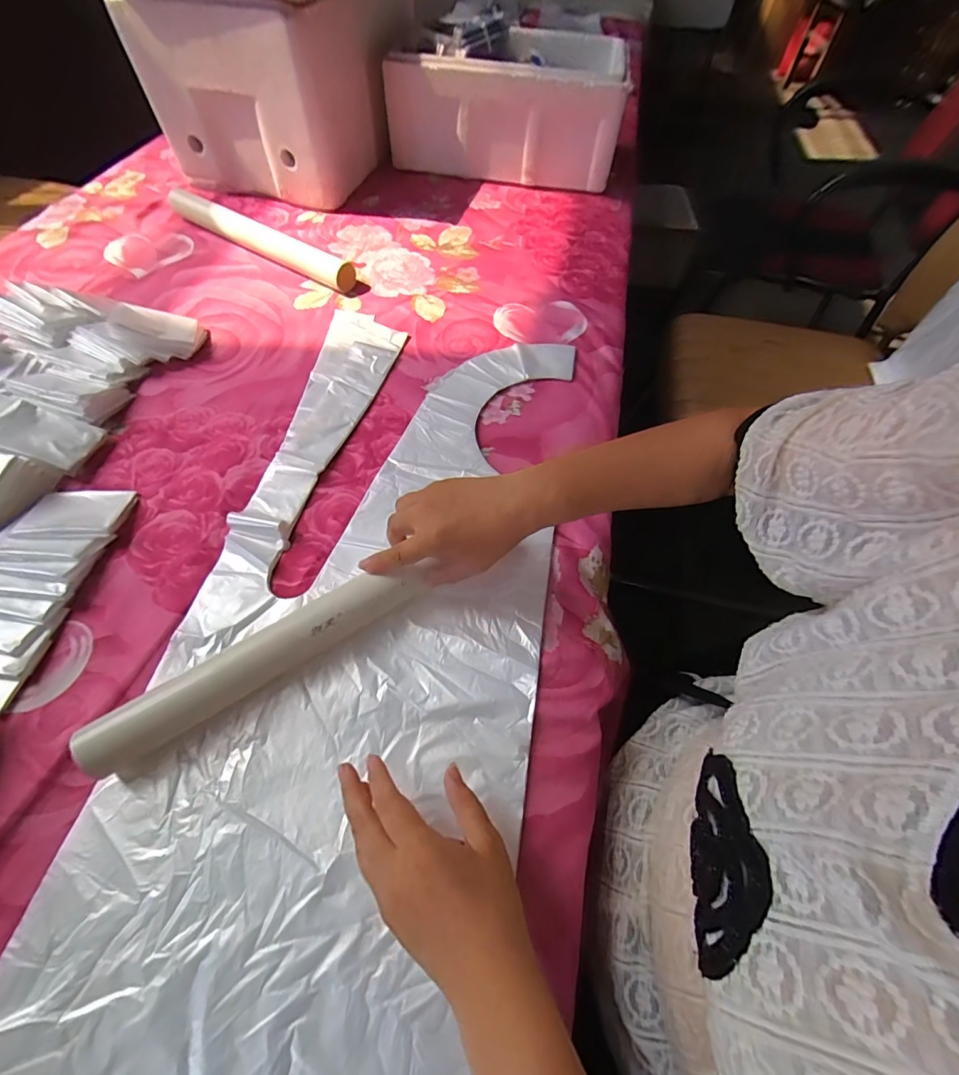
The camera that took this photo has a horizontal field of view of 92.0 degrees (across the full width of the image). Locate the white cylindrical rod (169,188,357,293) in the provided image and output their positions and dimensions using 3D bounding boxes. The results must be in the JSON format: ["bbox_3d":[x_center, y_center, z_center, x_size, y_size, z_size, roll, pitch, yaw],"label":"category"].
[{"bbox_3d":[-0.330,-0.444,0.690,0.347,0.041,0.035,28,61,13],"label":"white cylindrical rod"}]

